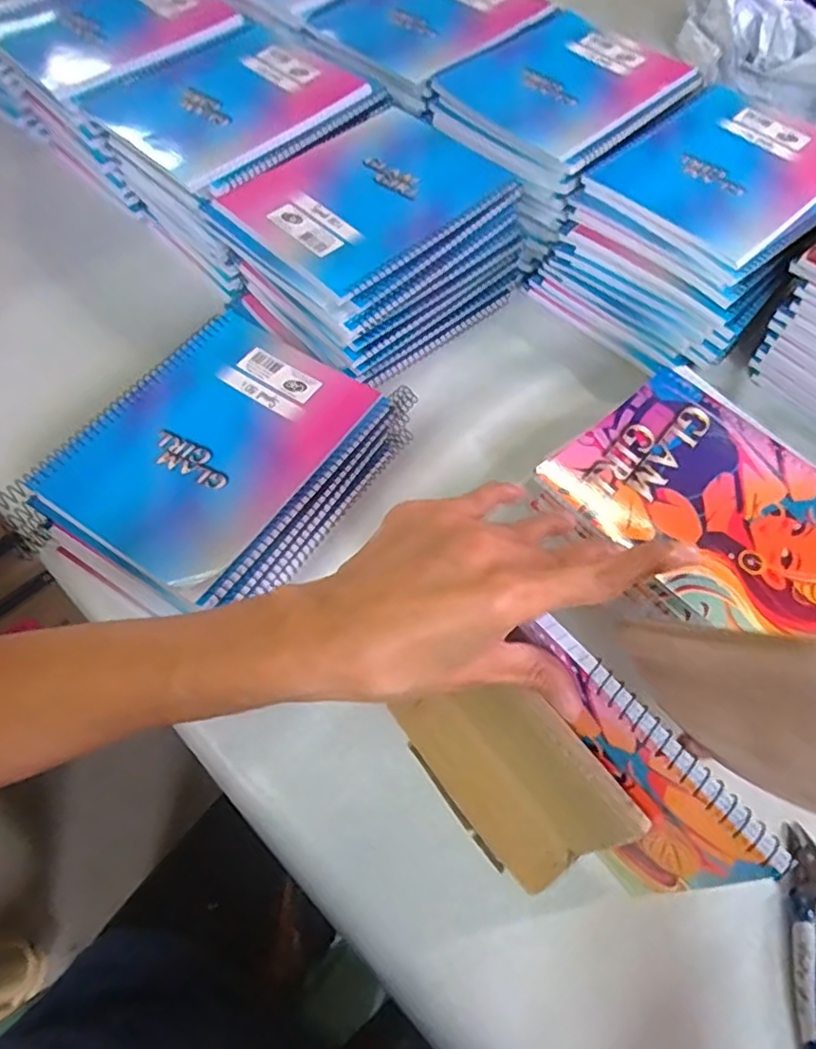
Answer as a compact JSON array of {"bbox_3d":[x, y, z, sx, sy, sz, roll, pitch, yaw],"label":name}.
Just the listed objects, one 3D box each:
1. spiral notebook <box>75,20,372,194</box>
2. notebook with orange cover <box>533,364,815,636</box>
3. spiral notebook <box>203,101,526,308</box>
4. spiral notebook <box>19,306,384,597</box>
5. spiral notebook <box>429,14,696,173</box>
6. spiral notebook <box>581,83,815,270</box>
[{"bbox_3d":[-0.158,-0.365,0.538,0.172,0.017,0.198,40,67,18],"label":"spiral notebook"},{"bbox_3d":[0.201,-0.006,0.416,0.163,0.007,0.199,-36,68,-19],"label":"notebook with orange cover"},{"bbox_3d":[-0.029,-0.262,0.509,0.193,0.016,0.148,-40,70,-21],"label":"spiral notebook"},{"bbox_3d":[-0.132,-0.060,0.442,0.146,0.013,0.196,30,64,14],"label":"spiral notebook"},{"bbox_3d":[0.145,-0.393,0.567,0.184,0.014,0.162,-39,69,-21],"label":"spiral notebook"},{"bbox_3d":[0.260,-0.292,0.528,0.148,0.017,0.188,41,67,18],"label":"spiral notebook"}]

